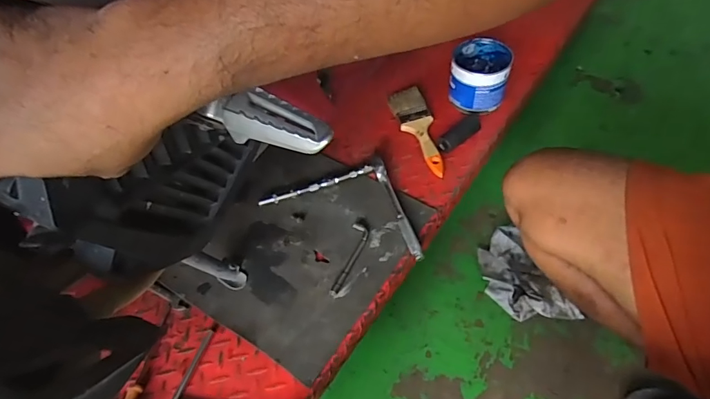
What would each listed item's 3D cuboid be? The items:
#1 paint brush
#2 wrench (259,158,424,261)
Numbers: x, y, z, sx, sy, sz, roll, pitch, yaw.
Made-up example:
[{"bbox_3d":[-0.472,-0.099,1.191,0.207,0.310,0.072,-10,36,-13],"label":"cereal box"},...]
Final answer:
[{"bbox_3d":[0.119,-0.120,0.785,0.054,0.020,0.193,-16,54,-8],"label":"paint brush"},{"bbox_3d":[-0.006,-0.012,0.707,0.280,0.033,0.128,19,57,17],"label":"wrench"}]

